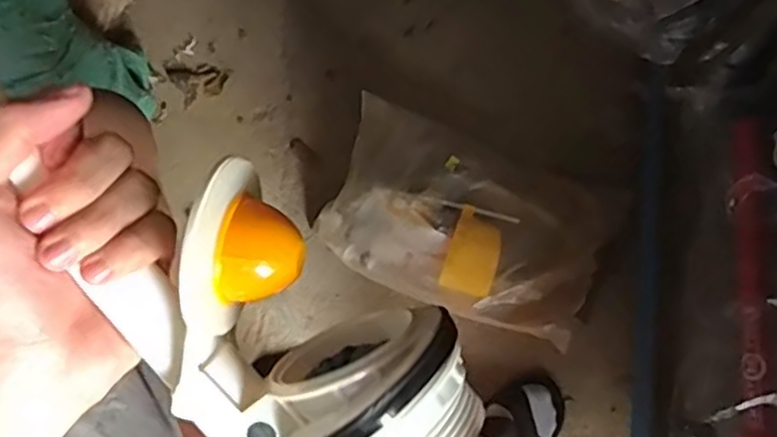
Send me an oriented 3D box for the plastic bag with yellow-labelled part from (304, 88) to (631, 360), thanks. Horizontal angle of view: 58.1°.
[{"bbox_3d":[0.110,0.008,0.951,0.381,0.092,0.238,22,79,3],"label":"plastic bag with yellow-labelled part"}]

